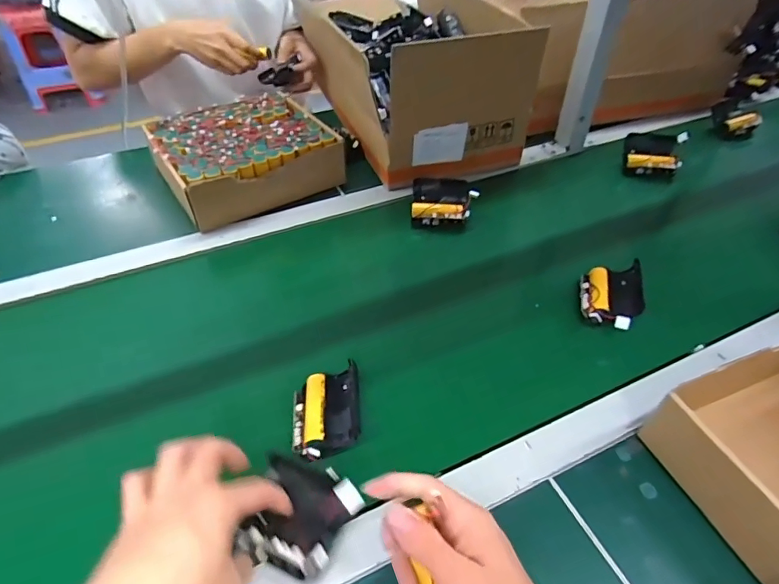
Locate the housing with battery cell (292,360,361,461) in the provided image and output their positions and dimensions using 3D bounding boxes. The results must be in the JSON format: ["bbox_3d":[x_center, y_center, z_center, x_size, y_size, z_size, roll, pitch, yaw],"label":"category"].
[{"bbox_3d":[-0.058,0.109,0.438,0.061,0.024,0.083,-2,46,-6],"label":"housing with battery cell"}]

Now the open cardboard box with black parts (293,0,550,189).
[{"bbox_3d":[0.017,-0.386,0.821,0.265,0.201,0.419,-16,49,-18],"label":"open cardboard box with black parts"}]

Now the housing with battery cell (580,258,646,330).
[{"bbox_3d":[0.254,0.003,0.543,0.065,0.026,0.098,-18,23,38],"label":"housing with battery cell"}]

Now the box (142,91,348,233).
[{"bbox_3d":[-0.221,-0.217,0.737,0.235,0.066,0.229,-23,52,-24],"label":"box"}]

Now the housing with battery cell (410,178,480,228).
[{"bbox_3d":[0.077,-0.125,0.689,0.097,0.037,0.065,3,46,-1],"label":"housing with battery cell"}]

